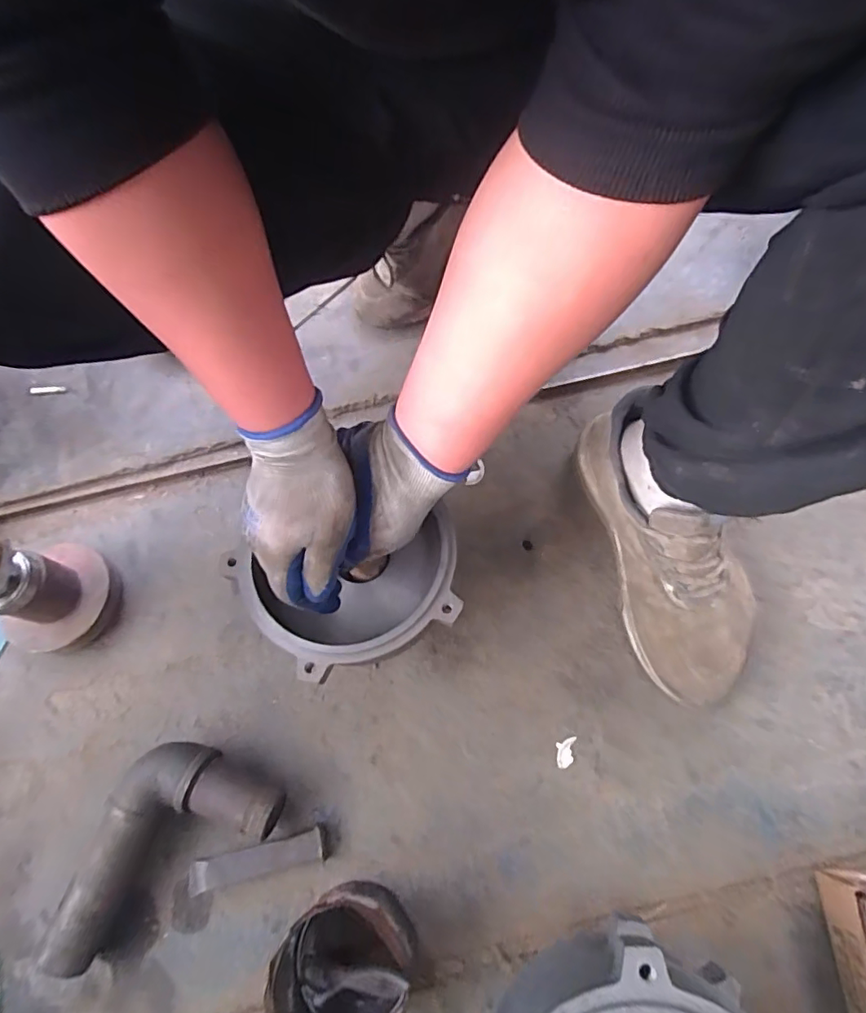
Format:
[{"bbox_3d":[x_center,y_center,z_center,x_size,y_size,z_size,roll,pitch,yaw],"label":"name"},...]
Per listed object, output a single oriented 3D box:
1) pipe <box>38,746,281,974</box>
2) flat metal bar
[{"bbox_3d":[-0.249,0.290,0.493,0.213,0.056,0.115,-33,70,-10],"label":"pipe"},{"bbox_3d":[-0.158,0.319,0.491,0.124,0.011,0.026,-15,68,-3],"label":"flat metal bar"}]

